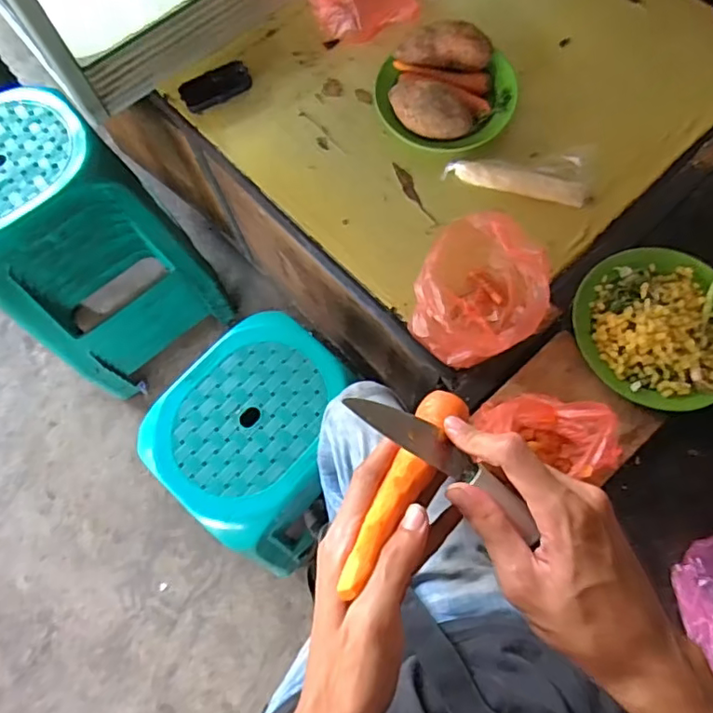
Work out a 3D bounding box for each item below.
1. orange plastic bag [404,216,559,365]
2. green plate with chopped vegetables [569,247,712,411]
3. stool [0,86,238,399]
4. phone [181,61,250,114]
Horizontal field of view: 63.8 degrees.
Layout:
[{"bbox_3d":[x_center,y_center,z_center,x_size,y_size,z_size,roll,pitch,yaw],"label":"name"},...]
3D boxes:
[{"bbox_3d":[0.154,-0.079,0.714,0.163,0.160,0.144,-33,75,-9],"label":"orange plastic bag"},{"bbox_3d":[0.381,-0.039,0.726,0.207,0.058,0.194,0,74,1],"label":"green plate with chopped vegetables"},{"bbox_3d":[-0.564,-0.221,1.229,0.377,0.618,0.307,-39,77,-10],"label":"stool"},{"bbox_3d":[-0.220,-0.424,0.895,0.109,0.018,0.055,-26,74,-7],"label":"phone"}]

